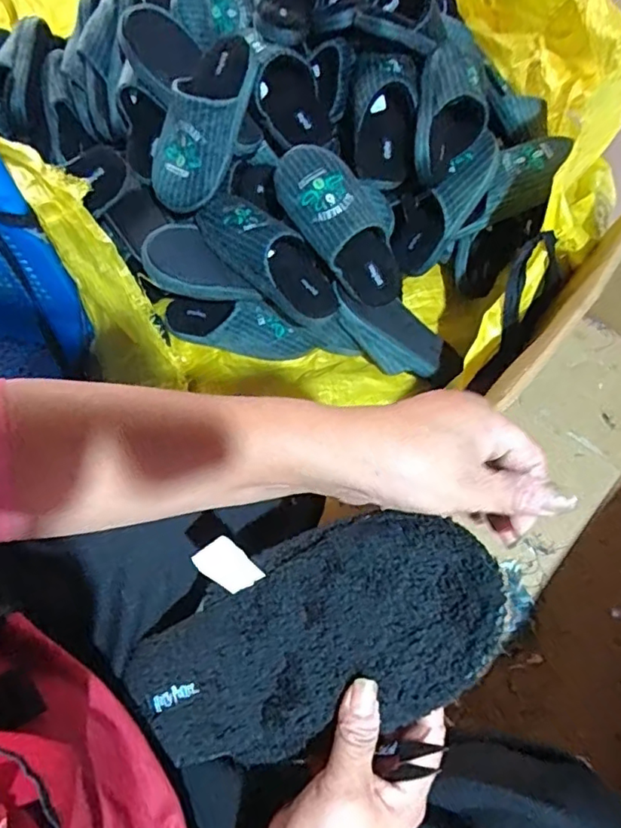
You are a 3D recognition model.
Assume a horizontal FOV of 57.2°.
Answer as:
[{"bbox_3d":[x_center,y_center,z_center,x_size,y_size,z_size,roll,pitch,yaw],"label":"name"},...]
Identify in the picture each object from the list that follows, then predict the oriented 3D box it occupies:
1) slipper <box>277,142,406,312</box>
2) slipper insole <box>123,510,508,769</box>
[{"bbox_3d":[0.054,-0.271,0.833,0.112,0.078,0.262,-44,109,-18],"label":"slipper"},{"bbox_3d":[-0.003,0.142,0.344,0.238,0.024,0.104,-29,65,16],"label":"slipper insole"}]

